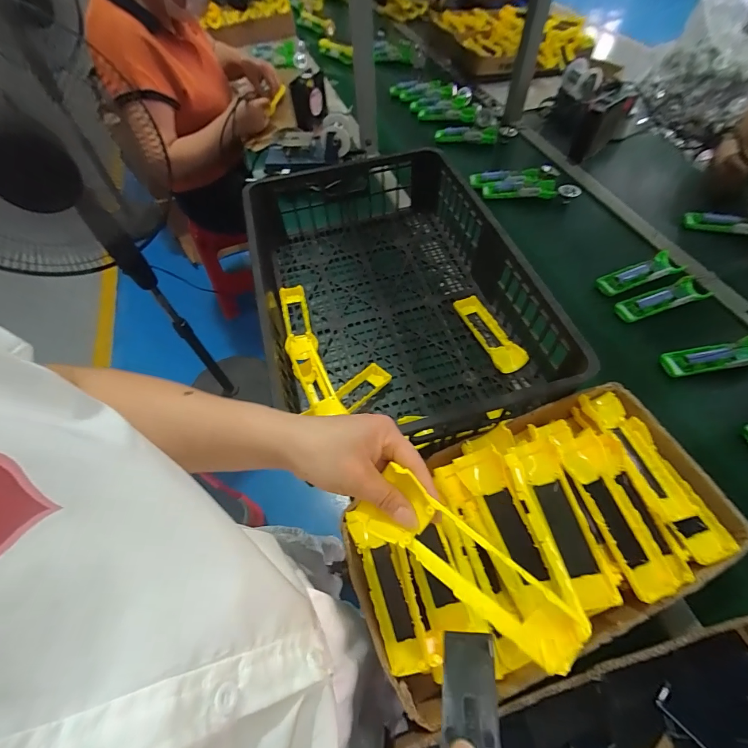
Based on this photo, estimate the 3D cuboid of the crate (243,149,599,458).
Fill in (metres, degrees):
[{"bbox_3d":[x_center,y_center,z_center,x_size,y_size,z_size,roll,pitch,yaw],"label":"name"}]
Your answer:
[{"bbox_3d":[0.012,-0.191,0.667,0.419,0.136,0.698,-14,57,-7],"label":"crate"}]

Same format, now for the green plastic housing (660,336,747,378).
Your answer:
[{"bbox_3d":[0.565,-0.030,0.600,0.168,0.022,0.053,-7,56,-2],"label":"green plastic housing"}]

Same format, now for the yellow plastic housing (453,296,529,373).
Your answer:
[{"bbox_3d":[0.199,-0.071,0.636,0.052,0.025,0.166,-18,57,-9],"label":"yellow plastic housing"}]

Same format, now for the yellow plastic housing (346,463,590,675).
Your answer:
[{"bbox_3d":[0.065,0.136,0.253,0.168,0.036,0.050,34,63,8],"label":"yellow plastic housing"}]

